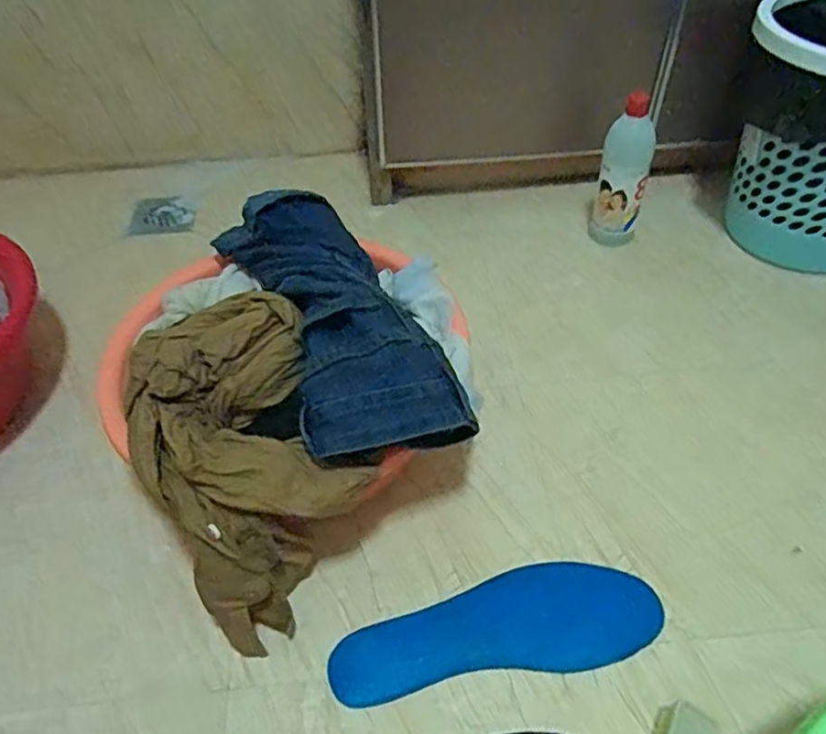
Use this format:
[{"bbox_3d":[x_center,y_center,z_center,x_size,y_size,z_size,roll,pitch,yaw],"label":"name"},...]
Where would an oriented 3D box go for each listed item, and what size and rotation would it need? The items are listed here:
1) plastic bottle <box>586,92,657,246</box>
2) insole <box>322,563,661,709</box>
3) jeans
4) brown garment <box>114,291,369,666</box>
[{"bbox_3d":[0.268,-0.244,0.842,0.054,0.186,0.051,33,58,28],"label":"plastic bottle"},{"bbox_3d":[0.072,0.229,0.571,0.281,0.005,0.093,-12,49,-7],"label":"insole"},{"bbox_3d":[-0.079,-0.058,0.604,0.132,0.073,0.333,-19,50,-16],"label":"jeans"},{"bbox_3d":[-0.136,0.087,0.571,0.169,0.202,0.203,-27,52,-20],"label":"brown garment"}]

